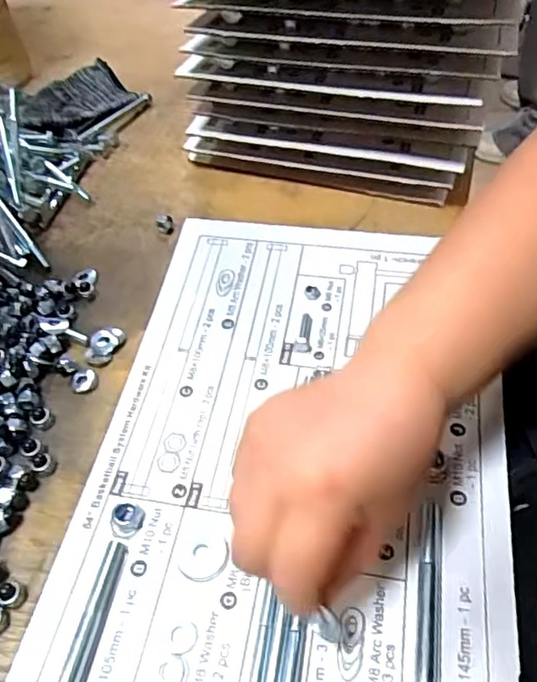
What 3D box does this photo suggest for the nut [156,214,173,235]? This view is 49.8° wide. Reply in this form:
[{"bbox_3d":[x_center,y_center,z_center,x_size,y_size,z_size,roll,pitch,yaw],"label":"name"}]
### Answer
[{"bbox_3d":[-0.087,-0.098,0.486,0.014,0.016,0.008,-10,51,-2],"label":"nut"}]

